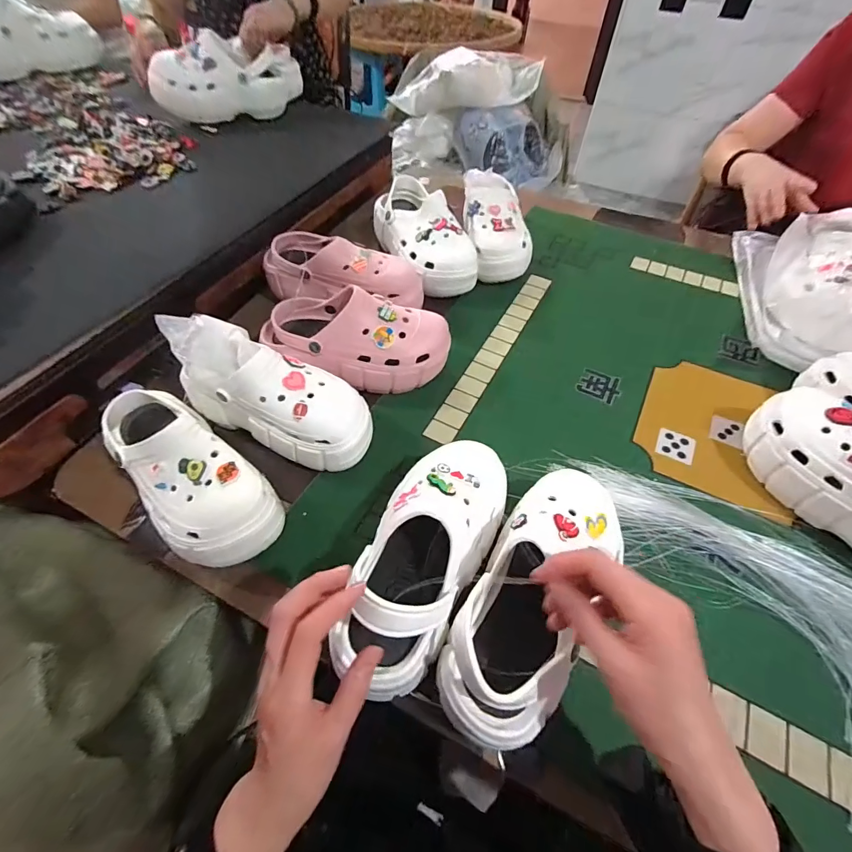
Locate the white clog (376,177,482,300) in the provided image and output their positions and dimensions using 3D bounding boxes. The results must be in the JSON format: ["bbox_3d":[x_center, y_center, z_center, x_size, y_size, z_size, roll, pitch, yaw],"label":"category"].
[{"bbox_3d":[-0.007,-0.328,0.723,0.108,0.105,0.231,-25,59,-19],"label":"white clog"}]

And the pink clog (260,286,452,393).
[{"bbox_3d":[-0.097,-0.117,0.566,0.253,0.105,0.104,10,55,5],"label":"pink clog"}]

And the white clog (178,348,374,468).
[{"bbox_3d":[-0.177,-0.031,0.505,0.231,0.104,0.100,19,56,11],"label":"white clog"}]

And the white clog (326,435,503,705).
[{"bbox_3d":[0.005,0.108,0.379,0.098,0.092,0.234,22,48,13],"label":"white clog"}]

